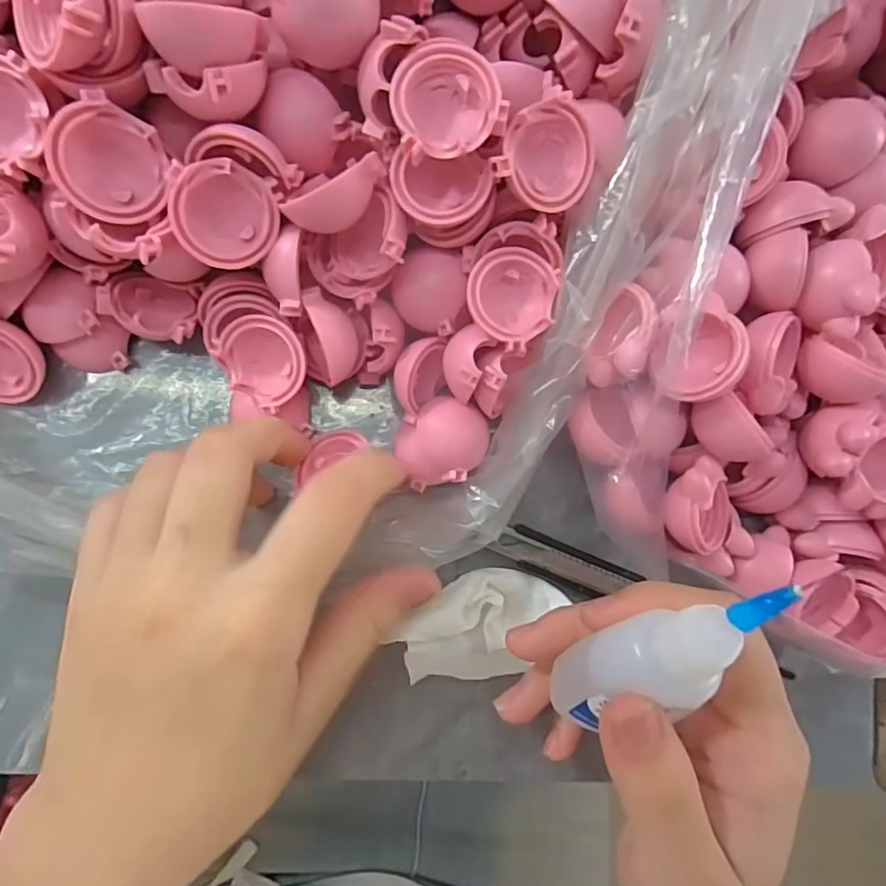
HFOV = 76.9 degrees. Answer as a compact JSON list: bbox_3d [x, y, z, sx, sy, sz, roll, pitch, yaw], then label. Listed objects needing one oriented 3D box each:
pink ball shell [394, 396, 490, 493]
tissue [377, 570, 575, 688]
[{"bbox_3d":[0.000,0.000,0.202,0.028,0.013,0.031,43,82,-3],"label":"pink ball shell"},{"bbox_3d":[0.015,0.067,0.205,0.064,0.015,0.040,6,85,-8],"label":"tissue"}]

